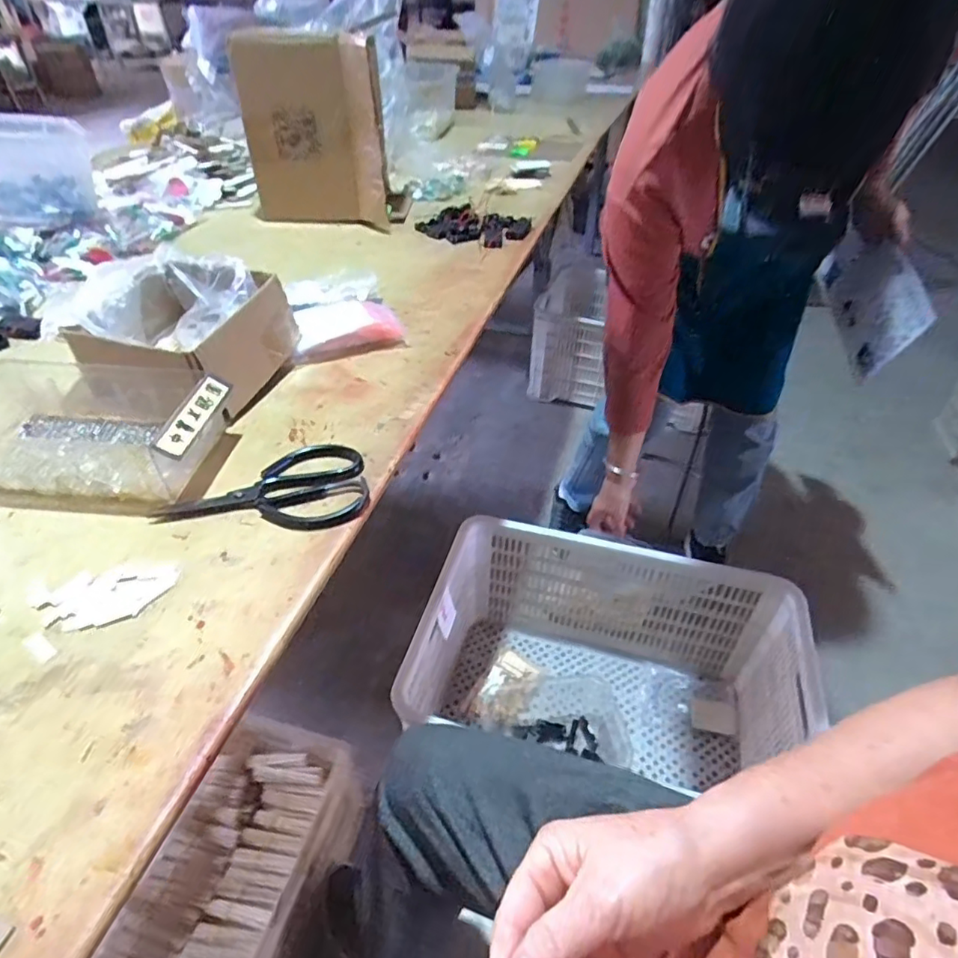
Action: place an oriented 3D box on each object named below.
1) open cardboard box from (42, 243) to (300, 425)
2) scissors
[{"bbox_3d":[-0.335,-0.160,0.660,0.207,0.102,0.203,11,43,10],"label":"open cardboard box"},{"bbox_3d":[-0.195,0.006,0.543,0.182,0.013,0.101,0,42,-2],"label":"scissors"}]

